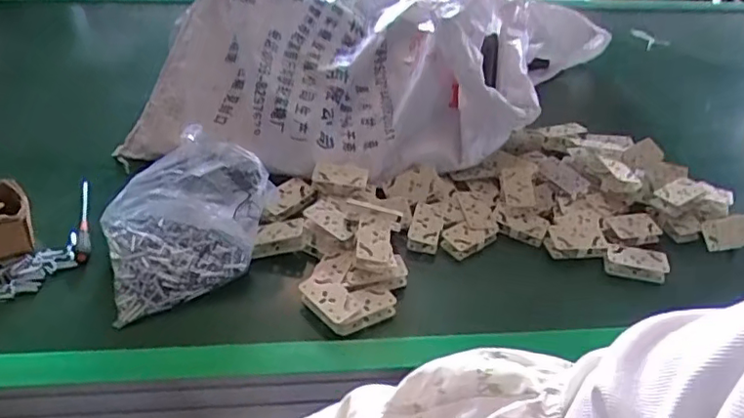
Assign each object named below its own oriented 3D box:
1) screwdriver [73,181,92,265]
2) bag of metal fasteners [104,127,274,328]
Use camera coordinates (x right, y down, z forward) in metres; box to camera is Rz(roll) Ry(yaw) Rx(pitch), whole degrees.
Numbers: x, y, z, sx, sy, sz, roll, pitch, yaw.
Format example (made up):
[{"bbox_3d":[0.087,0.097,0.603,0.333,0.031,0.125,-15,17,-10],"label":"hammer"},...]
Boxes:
[{"bbox_3d":[-0.401,0.011,0.825,0.019,0.019,0.172,-10,42,-16],"label":"screwdriver"},{"bbox_3d":[-0.244,0.004,0.761,0.212,0.102,0.195,-19,46,-24],"label":"bag of metal fasteners"}]

